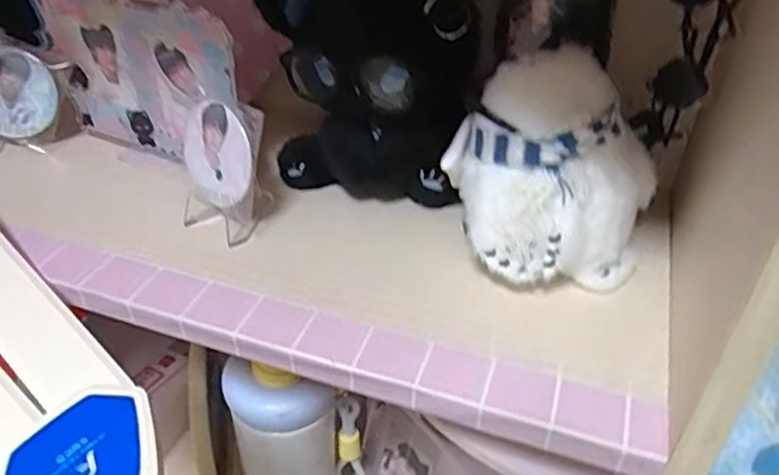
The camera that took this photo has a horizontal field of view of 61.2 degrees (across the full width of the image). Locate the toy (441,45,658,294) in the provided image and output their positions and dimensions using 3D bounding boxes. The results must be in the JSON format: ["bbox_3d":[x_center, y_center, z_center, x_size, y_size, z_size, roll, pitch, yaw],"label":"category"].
[{"bbox_3d":[0.079,-0.032,0.329,0.100,0.097,0.072,16,39,17],"label":"toy"}]

